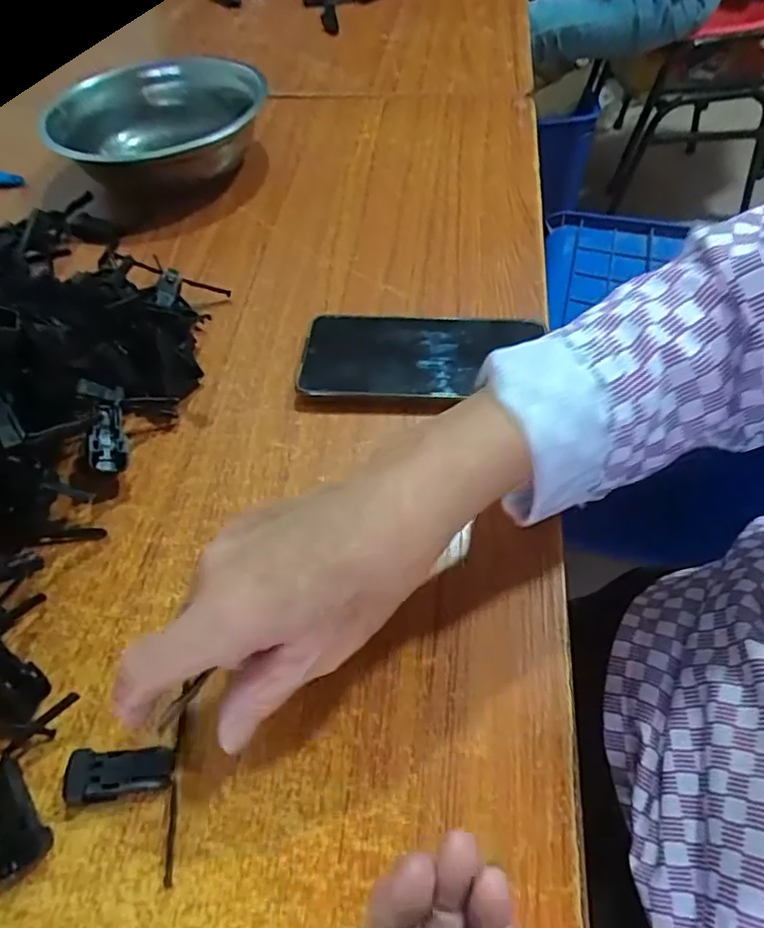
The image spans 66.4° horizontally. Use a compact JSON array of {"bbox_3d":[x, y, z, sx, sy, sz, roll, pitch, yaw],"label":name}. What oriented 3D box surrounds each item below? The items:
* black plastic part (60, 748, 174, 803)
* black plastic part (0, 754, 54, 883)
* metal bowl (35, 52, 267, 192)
[{"bbox_3d":[-0.113,0.136,0.255,0.047,0.014,0.019,-3,53,1],"label":"black plastic part"},{"bbox_3d":[-0.160,0.150,0.248,0.023,0.015,0.045,-39,61,-23],"label":"black plastic part"},{"bbox_3d":[-0.214,-0.339,0.593,0.197,0.061,0.197,-1,53,2],"label":"metal bowl"}]

